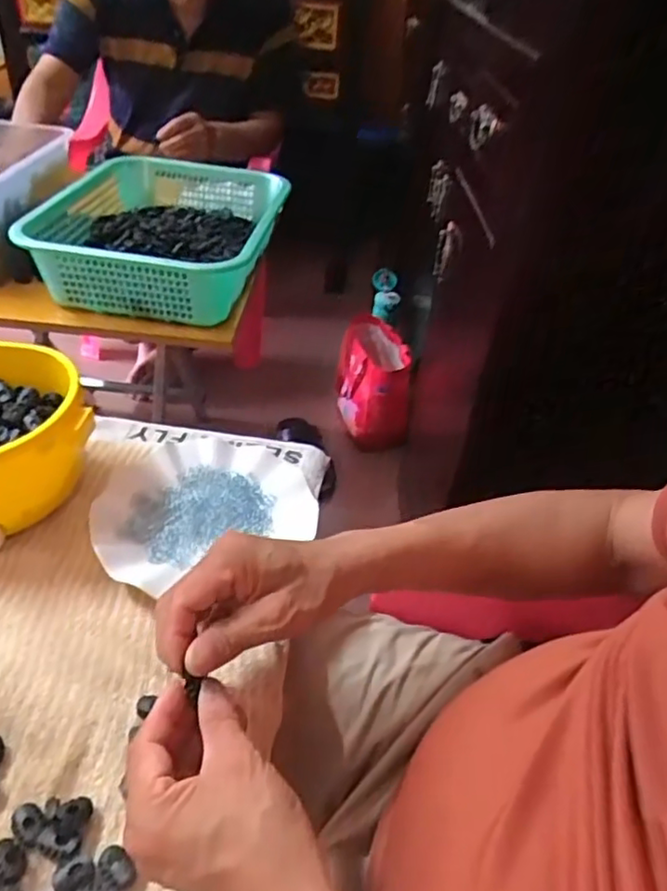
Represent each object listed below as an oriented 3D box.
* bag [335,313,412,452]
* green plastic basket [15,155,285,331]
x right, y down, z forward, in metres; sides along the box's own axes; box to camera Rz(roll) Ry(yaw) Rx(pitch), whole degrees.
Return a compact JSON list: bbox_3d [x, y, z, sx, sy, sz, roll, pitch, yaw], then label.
[{"bbox_3d":[0.089,-0.140,1.495,0.159,0.241,0.255,3,39,-4],"label":"bag"},{"bbox_3d":[-0.248,-0.311,0.928,0.315,0.095,0.387,6,39,1],"label":"green plastic basket"}]

